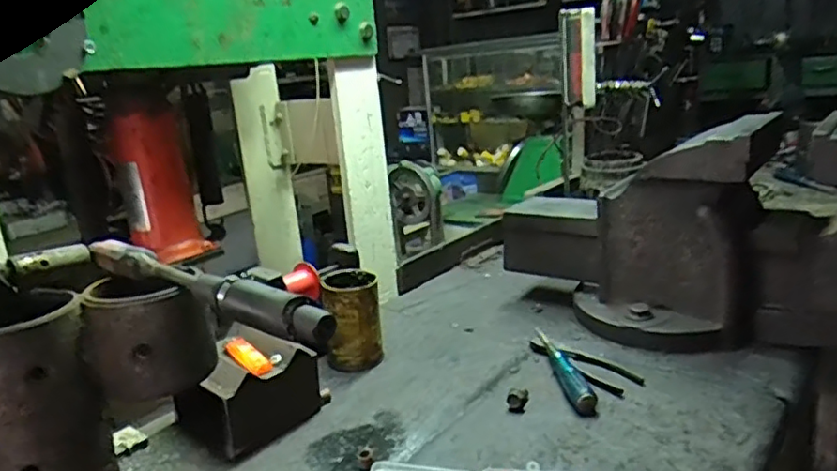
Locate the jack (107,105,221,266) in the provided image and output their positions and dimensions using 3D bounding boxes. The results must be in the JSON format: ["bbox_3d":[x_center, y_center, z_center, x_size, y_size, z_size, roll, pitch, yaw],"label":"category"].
[{"bbox_3d":[-0.394,-0.076,0.950,0.122,0.224,0.090,-14,17,-30],"label":"jack"}]

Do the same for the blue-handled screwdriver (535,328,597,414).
[{"bbox_3d":[0.174,0.155,0.752,0.026,0.021,0.201,-4,16,0],"label":"blue-handled screwdriver"}]

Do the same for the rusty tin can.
[{"bbox_3d":[-0.087,0.112,0.816,0.075,0.119,0.076,-5,16,-4],"label":"rusty tin can"}]

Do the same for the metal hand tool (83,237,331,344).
[{"bbox_3d":[-0.159,0.034,0.447,0.259,0.030,0.022,6,19,36],"label":"metal hand tool"}]

